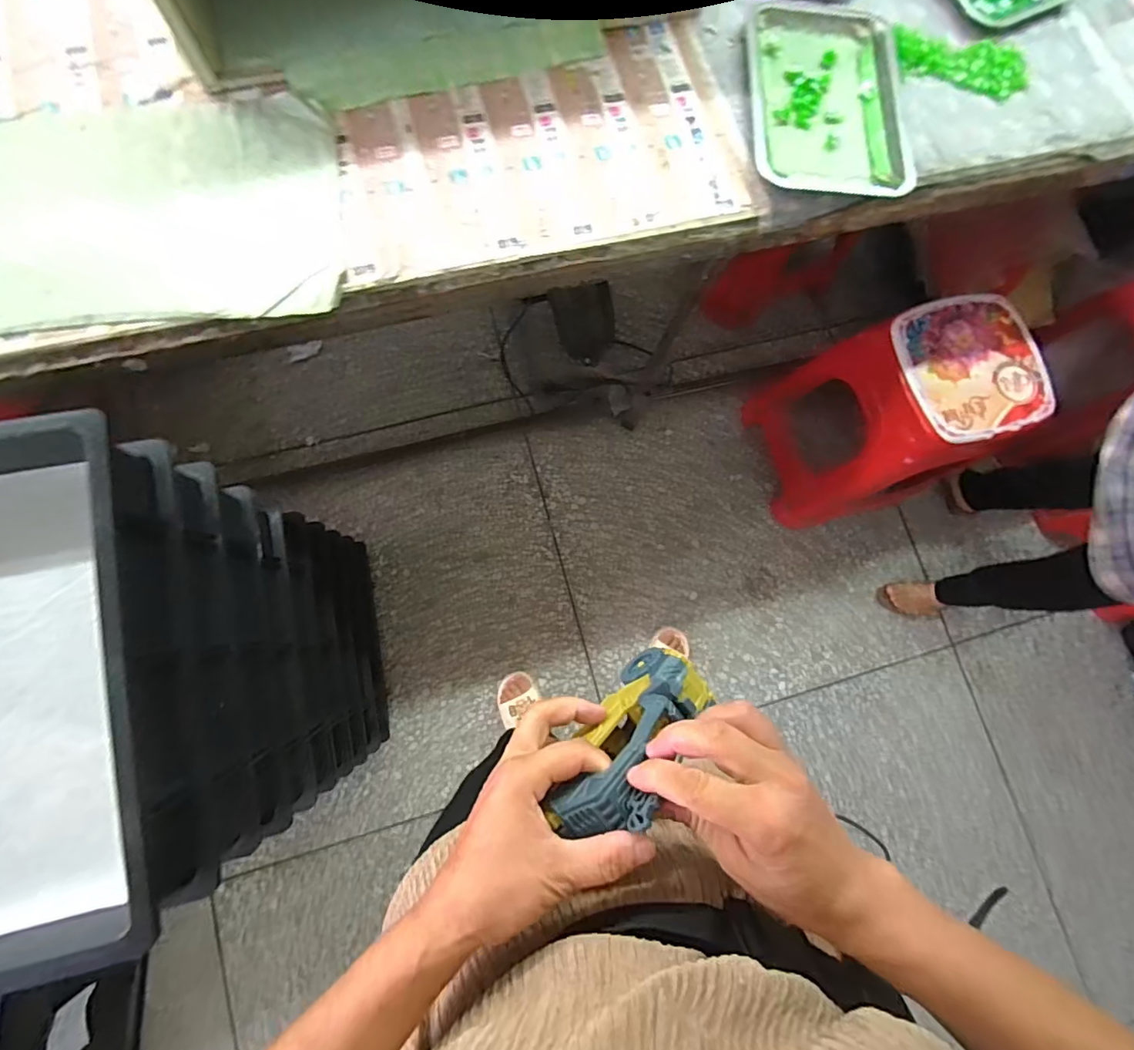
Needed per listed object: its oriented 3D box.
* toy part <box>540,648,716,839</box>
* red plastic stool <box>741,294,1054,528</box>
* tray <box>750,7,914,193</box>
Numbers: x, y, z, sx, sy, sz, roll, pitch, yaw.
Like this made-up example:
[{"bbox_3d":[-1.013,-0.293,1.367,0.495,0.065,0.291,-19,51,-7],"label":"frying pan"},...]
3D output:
[{"bbox_3d":[0.048,0.142,0.344,0.055,0.063,0.146,41,42,3],"label":"toy part"},{"bbox_3d":[0.677,-0.229,1.132,0.303,0.508,0.347,-15,81,-8],"label":"red plastic stool"},{"bbox_3d":[0.339,-0.554,0.663,0.199,0.023,0.277,0,82,-3],"label":"tray"}]

